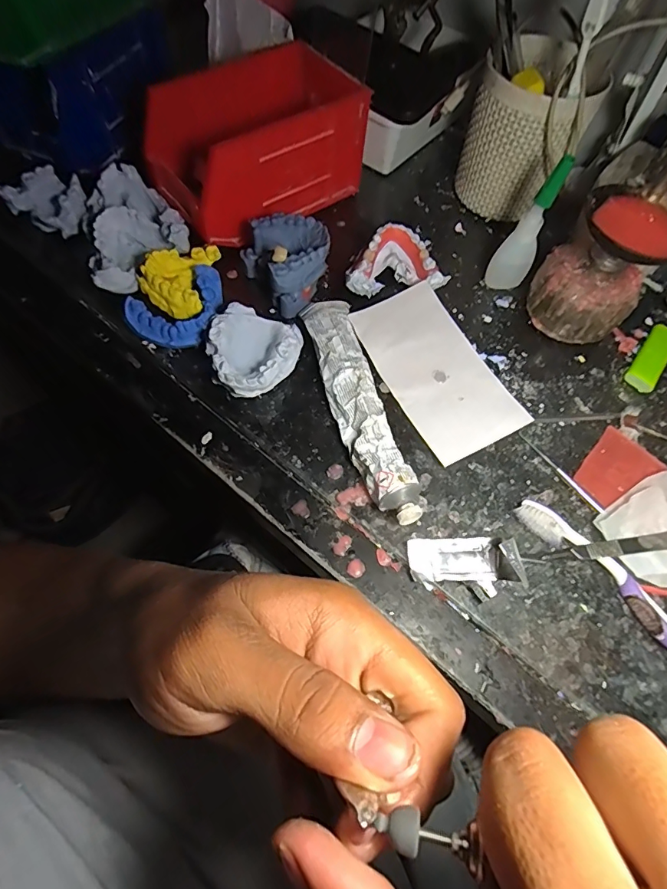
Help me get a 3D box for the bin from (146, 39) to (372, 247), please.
[{"bbox_3d":[-0.065,-0.256,0.392,0.173,0.084,0.098,-34,72,-15],"label":"bin"}]

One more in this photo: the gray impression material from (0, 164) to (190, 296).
[{"bbox_3d":[-0.189,-0.187,0.380,0.144,0.034,0.094,42,68,15],"label":"gray impression material"}]

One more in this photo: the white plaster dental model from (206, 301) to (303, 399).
[{"bbox_3d":[-0.059,-0.065,0.328,0.058,0.029,0.065,21,64,6],"label":"white plaster dental model"}]

